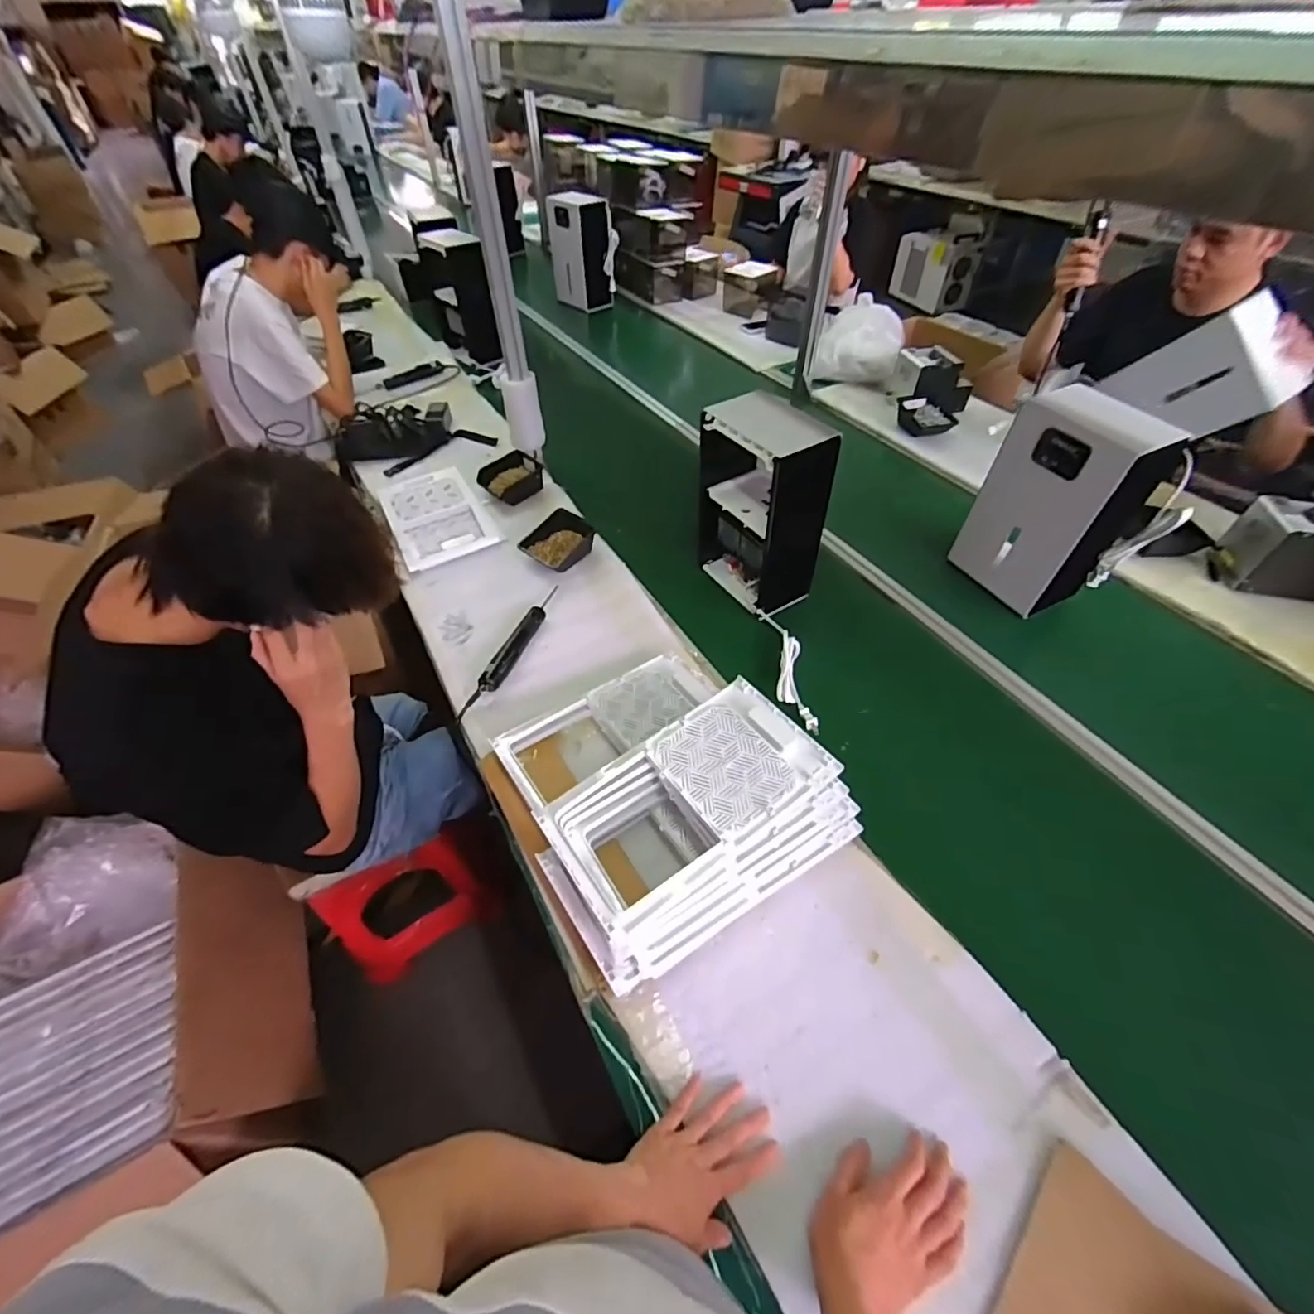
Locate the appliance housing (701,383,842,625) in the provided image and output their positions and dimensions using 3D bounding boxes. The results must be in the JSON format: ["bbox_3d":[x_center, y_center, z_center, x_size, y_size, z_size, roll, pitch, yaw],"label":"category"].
[{"bbox_3d":[0.191,-0.274,1.052,0.132,0.345,0.231,-24,52,-17],"label":"appliance housing"}]

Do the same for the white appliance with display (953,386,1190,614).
[{"bbox_3d":[0.717,-0.275,1.018,0.134,0.342,0.216,-19,51,-14],"label":"white appliance with display"}]

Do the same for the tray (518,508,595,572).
[{"bbox_3d":[-0.212,-0.253,1.230,0.127,0.055,0.129,29,56,25],"label":"tray"}]

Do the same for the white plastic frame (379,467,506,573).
[{"bbox_3d":[-0.517,-0.339,1.329,0.208,0.032,0.342,-24,52,-17],"label":"white plastic frame"}]

